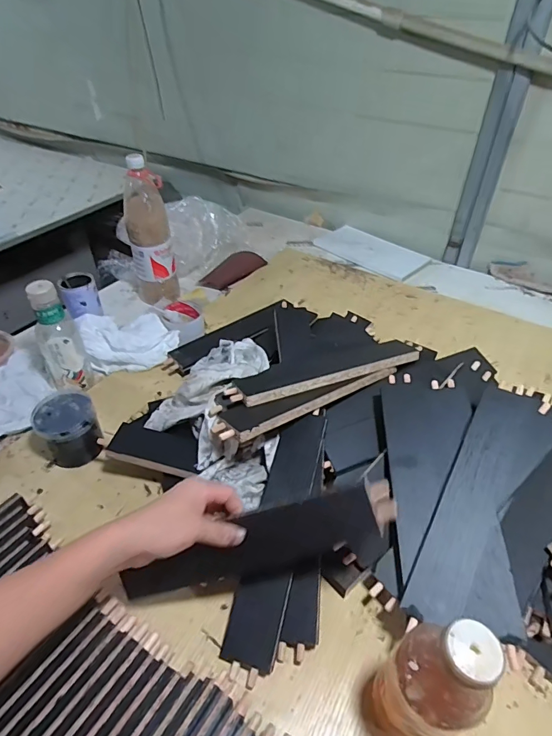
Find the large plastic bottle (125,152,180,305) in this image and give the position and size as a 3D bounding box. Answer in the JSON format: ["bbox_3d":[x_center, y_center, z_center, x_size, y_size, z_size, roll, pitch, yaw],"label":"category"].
[{"bbox_3d":[-0.270,-0.283,0.922,0.093,0.273,0.094,-10,43,-13],"label":"large plastic bottle"}]

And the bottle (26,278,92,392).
[{"bbox_3d":[-0.358,-0.051,0.713,0.064,0.184,0.075,-21,46,-24],"label":"bottle"}]

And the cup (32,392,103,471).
[{"bbox_3d":[-0.297,0.089,0.630,0.078,0.076,0.079,-17,45,-20],"label":"cup"}]

